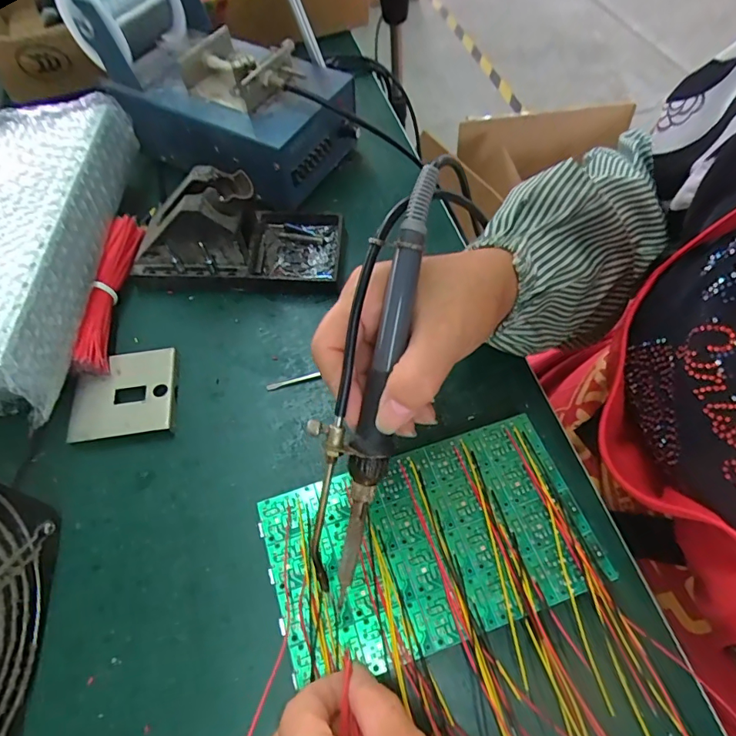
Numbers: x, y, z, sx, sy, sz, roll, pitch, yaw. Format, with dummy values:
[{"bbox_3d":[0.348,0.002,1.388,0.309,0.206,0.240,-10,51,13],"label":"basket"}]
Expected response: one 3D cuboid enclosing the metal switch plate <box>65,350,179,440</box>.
[{"bbox_3d":[-0.165,0.017,0.320,0.065,0.010,0.063,-10,60,-3],"label":"metal switch plate"}]

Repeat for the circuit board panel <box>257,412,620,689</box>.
[{"bbox_3d":[0.034,0.095,0.261,0.172,0.005,0.100,-17,61,-9],"label":"circuit board panel"}]

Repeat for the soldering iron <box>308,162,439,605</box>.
[{"bbox_3d":[-0.002,0.008,0.216,0.032,0.016,0.198,13,95,7],"label":"soldering iron"}]

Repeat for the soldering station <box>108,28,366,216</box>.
[{"bbox_3d":[-0.117,-0.216,0.405,0.191,0.078,0.109,24,64,15],"label":"soldering station"}]

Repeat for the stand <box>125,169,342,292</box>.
[{"bbox_3d":[-0.103,-0.111,0.361,0.158,0.069,0.077,1,60,3],"label":"stand"}]

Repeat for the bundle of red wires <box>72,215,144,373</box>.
[{"bbox_3d":[-0.191,-0.058,0.348,0.020,0.025,0.134,-4,60,1],"label":"bundle of red wires"}]

